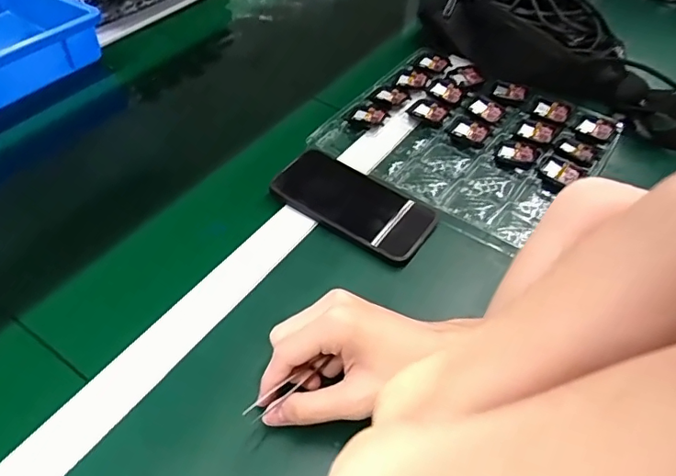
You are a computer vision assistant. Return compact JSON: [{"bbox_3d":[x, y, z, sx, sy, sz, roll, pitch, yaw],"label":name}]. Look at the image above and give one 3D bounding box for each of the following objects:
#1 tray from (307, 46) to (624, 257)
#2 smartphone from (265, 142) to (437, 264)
[{"bbox_3d":[0.145,-0.114,0.619,0.275,0.033,0.255,30,58,23],"label":"tray"},{"bbox_3d":[0.015,-0.038,0.532,0.162,0.015,0.081,29,54,21],"label":"smartphone"}]

